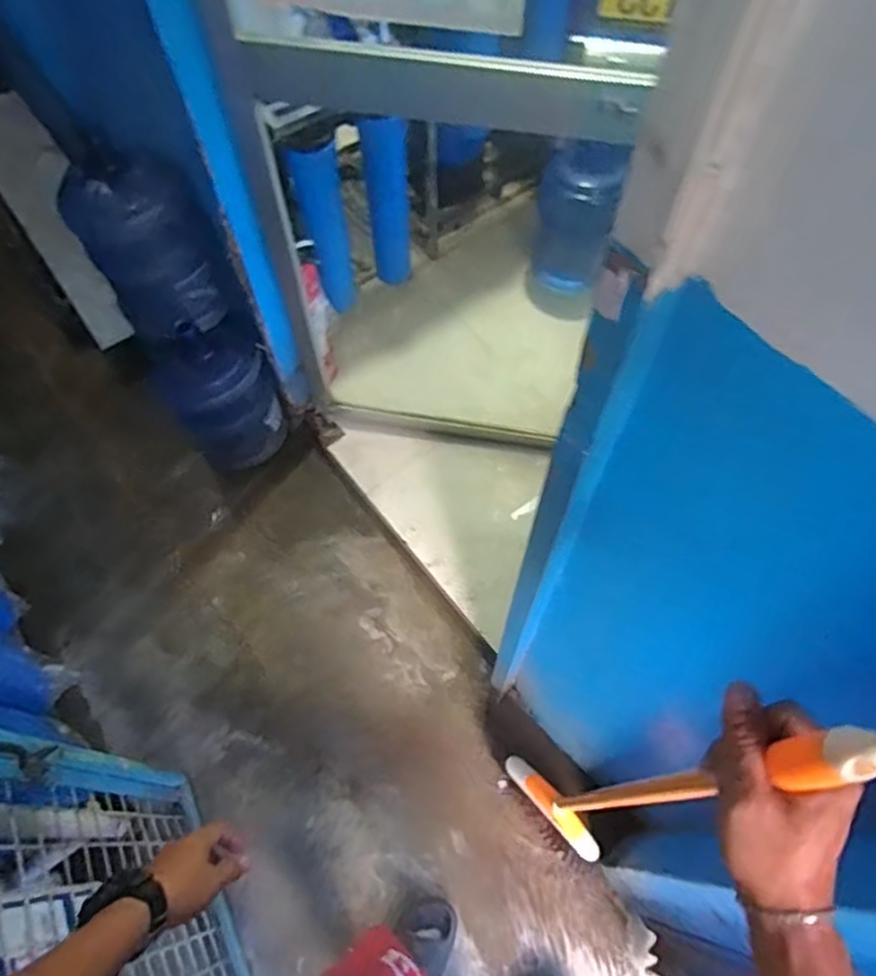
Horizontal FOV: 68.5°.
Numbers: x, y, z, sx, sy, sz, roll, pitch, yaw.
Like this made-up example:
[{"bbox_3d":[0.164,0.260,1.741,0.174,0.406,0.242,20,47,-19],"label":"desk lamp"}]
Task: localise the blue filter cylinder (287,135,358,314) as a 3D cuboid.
[{"bbox_3d":[-0.283,-0.646,1.693,0.117,0.526,0.127,-11,62,-5],"label":"blue filter cylinder"}]

